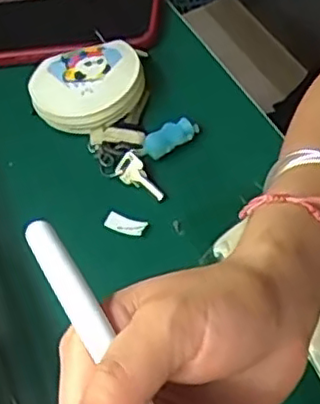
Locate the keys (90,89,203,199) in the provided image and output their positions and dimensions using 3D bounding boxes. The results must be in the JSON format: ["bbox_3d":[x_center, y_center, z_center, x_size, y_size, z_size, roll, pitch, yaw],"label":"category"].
[{"bbox_3d":[-0.013,-0.041,0.445,0.072,0.017,0.064,23,60,29],"label":"keys"}]

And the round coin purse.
[{"bbox_3d":[-0.052,-0.083,0.477,0.082,0.031,0.071,-15,49,1],"label":"round coin purse"}]

